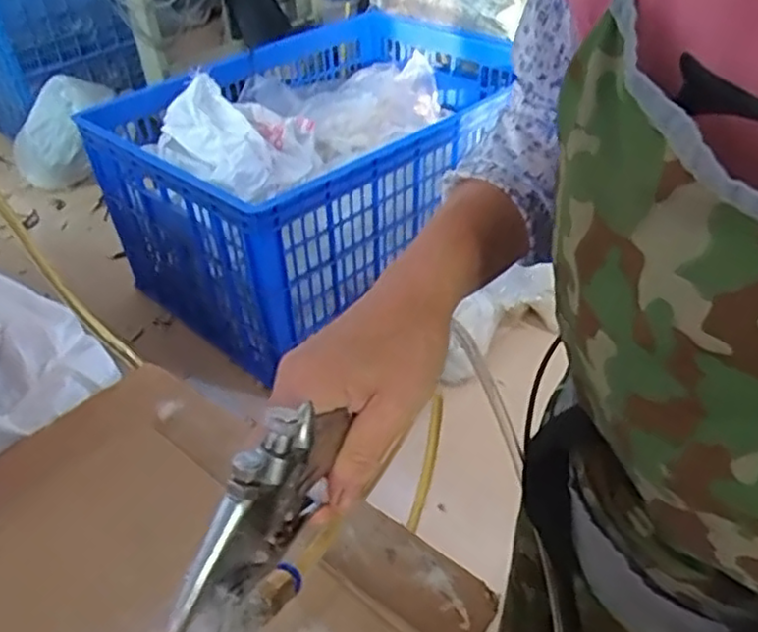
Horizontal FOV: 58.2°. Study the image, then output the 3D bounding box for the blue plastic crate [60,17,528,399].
[{"bbox_3d":[-0.129,-0.396,1.814,0.740,0.474,0.989,27,50,33],"label":"blue plastic crate"}]

